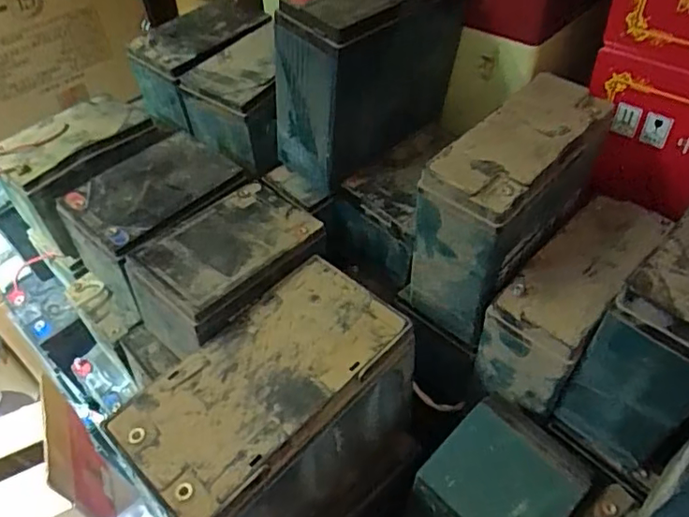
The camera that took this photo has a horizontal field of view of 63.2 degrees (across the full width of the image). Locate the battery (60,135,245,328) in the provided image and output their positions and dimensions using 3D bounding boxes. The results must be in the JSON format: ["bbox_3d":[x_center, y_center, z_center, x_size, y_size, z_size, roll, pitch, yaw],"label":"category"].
[{"bbox_3d":[-0.181,-0.036,0.560,0.153,0.109,0.102,-37,53,-27],"label":"battery"}]

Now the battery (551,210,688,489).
[{"bbox_3d":[0.260,0.054,0.432,0.175,0.177,0.089,-34,52,-25],"label":"battery"}]

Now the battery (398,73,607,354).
[{"bbox_3d":[0.137,-0.043,0.496,0.087,0.169,0.170,33,56,31],"label":"battery"}]

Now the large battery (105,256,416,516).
[{"bbox_3d":[-0.056,0.159,0.497,0.228,0.200,0.127,-37,53,-27],"label":"large battery"}]

